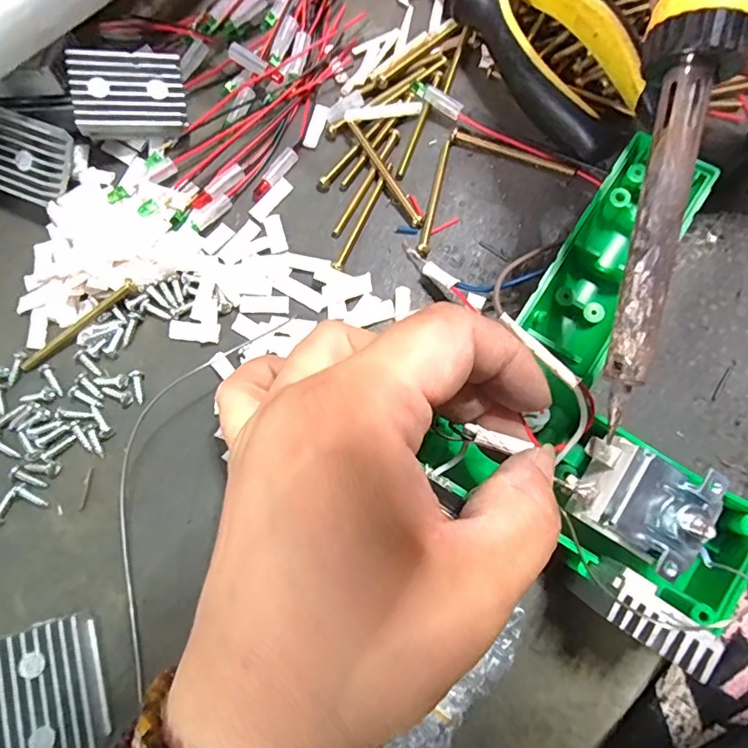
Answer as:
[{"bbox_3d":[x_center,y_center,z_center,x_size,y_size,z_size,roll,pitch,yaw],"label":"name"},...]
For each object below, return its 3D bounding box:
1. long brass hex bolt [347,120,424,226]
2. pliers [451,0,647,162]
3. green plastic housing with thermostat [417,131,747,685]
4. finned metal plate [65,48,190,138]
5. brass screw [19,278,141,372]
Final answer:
[{"bbox_3d":[0.005,-0.089,0.218,0.006,0.005,0.057,-32,79,-7],"label":"long brass hex bolt"},{"bbox_3d":[0.055,-0.173,0.219,0.043,0.025,0.179,-34,79,-7],"label":"pliers"},{"bbox_3d":[0.097,0.004,0.168,0.109,0.039,0.146,36,82,6],"label":"green plastic housing with thermostat"},{"bbox_3d":[-0.106,-0.121,0.215,0.044,0.008,0.034,-13,101,-16],"label":"finned metal plate"},{"bbox_3d":[-0.121,-0.021,0.203,0.057,0.006,0.006,-39,80,-8],"label":"brass screw"}]

